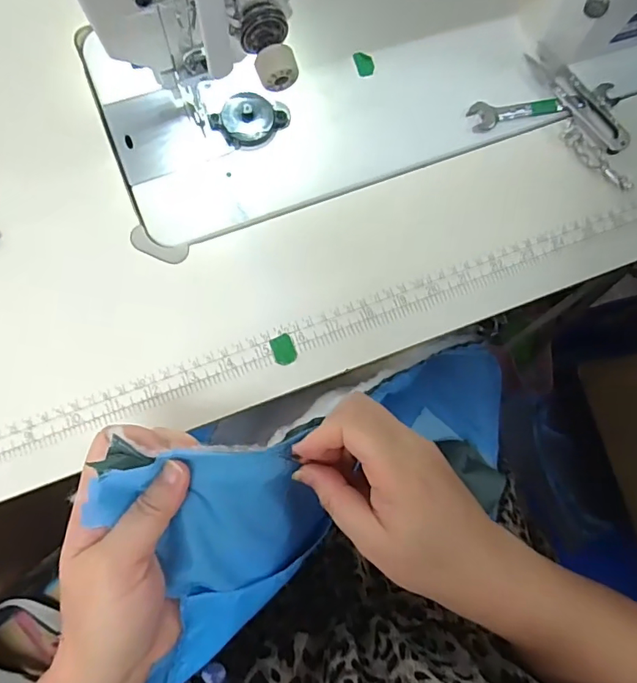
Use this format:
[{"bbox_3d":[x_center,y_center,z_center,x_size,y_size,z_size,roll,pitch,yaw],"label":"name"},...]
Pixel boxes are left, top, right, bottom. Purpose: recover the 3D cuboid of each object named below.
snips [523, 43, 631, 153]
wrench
[{"bbox_3d":[0.201,-0.187,0.377,0.024,0.006,0.100,-37,86,-8],"label":"snips"},{"bbox_3d":[0.175,-0.182,0.376,0.122,0.004,0.022,-13,83,-6],"label":"wrench"}]

